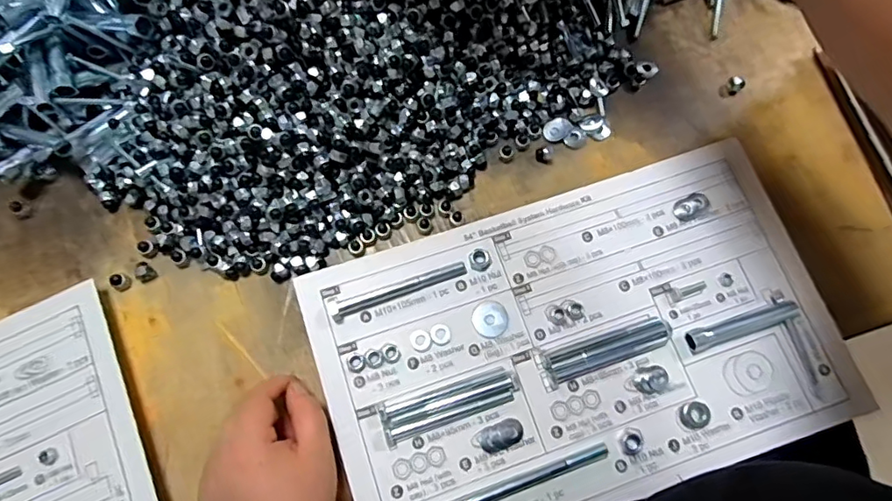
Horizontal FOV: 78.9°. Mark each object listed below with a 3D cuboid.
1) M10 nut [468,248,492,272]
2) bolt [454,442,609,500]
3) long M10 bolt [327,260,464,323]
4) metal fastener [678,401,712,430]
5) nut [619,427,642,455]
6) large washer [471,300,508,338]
[{"bbox_3d":[0.027,0.007,0.436,0.017,0.010,0.018,0,72,-1],"label":"M10 nut"},{"bbox_3d":[0.048,0.170,0.392,0.151,0.011,0.014,-20,74,-8],"label":"bolt"},{"bbox_3d":[-0.038,0.030,0.433,0.112,0.012,0.016,-22,74,-8],"label":"long M10 bolt"},{"bbox_3d":[0.190,0.125,0.411,0.024,0.004,0.021,-18,74,-7],"label":"metal fastener"},{"bbox_3d":[0.138,0.141,0.402,0.018,0.005,0.018,0,72,-1],"label":"nut"},{"bbox_3d":[0.035,0.054,0.430,0.028,0.004,0.028,0,72,-1],"label":"large washer"}]

